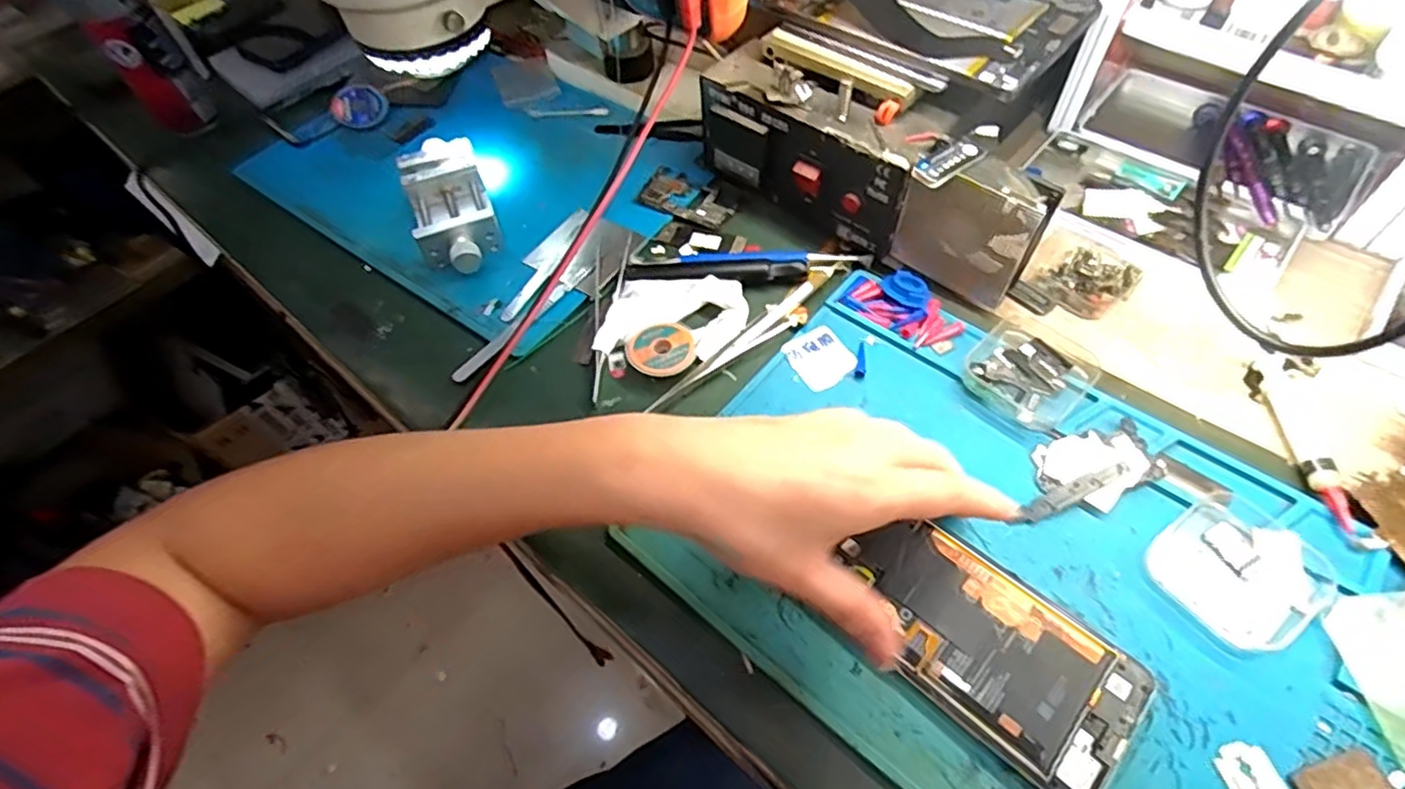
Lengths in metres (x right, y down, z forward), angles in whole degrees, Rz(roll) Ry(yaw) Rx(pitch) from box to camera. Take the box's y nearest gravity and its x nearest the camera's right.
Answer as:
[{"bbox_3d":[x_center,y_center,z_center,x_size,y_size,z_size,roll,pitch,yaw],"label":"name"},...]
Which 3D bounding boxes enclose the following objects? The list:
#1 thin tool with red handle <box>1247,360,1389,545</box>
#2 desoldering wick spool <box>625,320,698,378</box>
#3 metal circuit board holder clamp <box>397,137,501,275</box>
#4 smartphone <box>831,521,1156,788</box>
[{"bbox_3d":[0.328,0.028,0.357,0.017,0.007,0.116,-3,56,3],"label":"thin tool with red handle"},{"bbox_3d":[-0.027,-0.030,0.422,0.043,0.008,0.041,-2,56,3],"label":"desoldering wick spool"},{"bbox_3d":[-0.190,-0.144,0.495,0.056,0.034,0.123,-20,57,-9],"label":"metal circuit board holder clamp"},{"bbox_3d":[0.132,0.117,0.314,0.135,0.009,0.075,36,66,24],"label":"smartphone"}]

